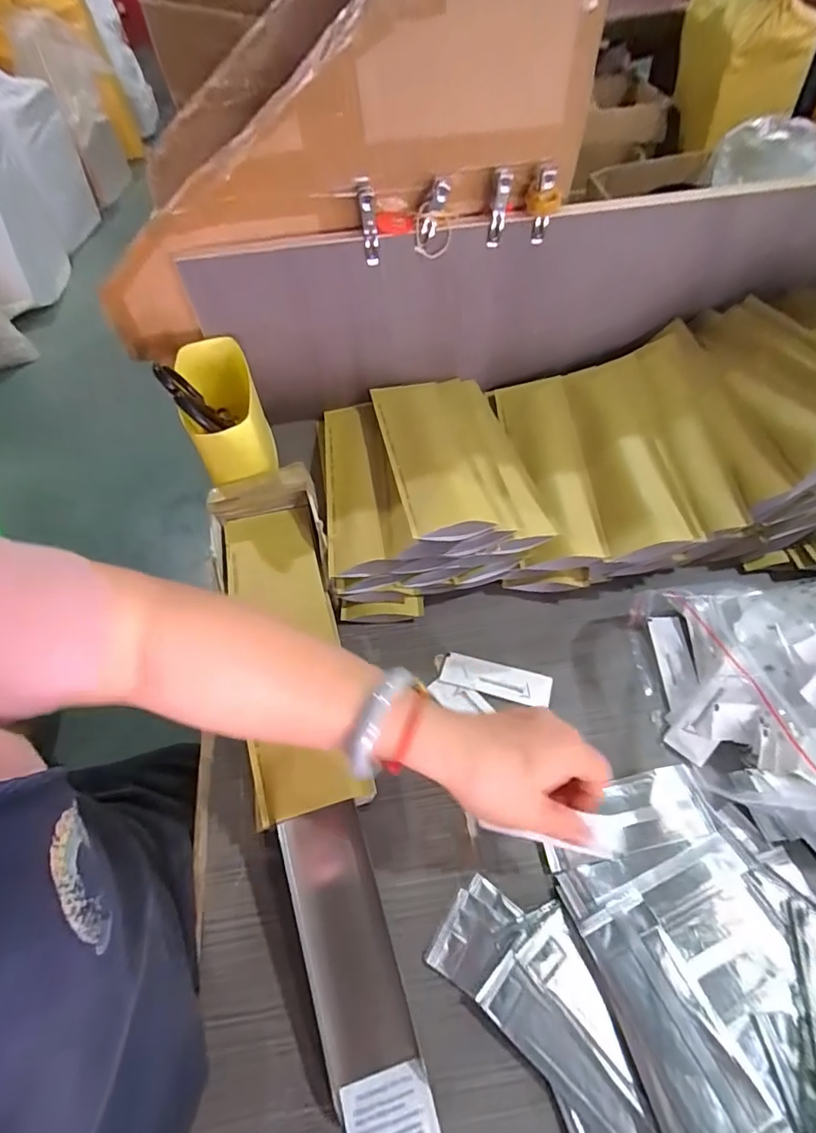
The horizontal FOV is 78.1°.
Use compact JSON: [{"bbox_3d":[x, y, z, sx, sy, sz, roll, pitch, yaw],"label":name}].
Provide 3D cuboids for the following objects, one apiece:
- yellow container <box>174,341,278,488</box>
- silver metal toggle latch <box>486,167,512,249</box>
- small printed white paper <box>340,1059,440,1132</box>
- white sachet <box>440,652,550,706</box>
[{"bbox_3d":[-0.185,-0.162,0.510,0.071,0.065,0.152,-19,58,-8],"label":"yellow container"},{"bbox_3d":[0.085,-0.334,0.472,0.017,0.062,0.019,8,58,9],"label":"silver metal toggle latch"},{"bbox_3d":[-0.009,0.321,0.287,0.051,0.004,0.049,-15,56,-7],"label":"small printed white paper"},{"bbox_3d":[0.075,0.097,0.431,0.091,0.006,0.031,13,57,12],"label":"white sachet"}]

